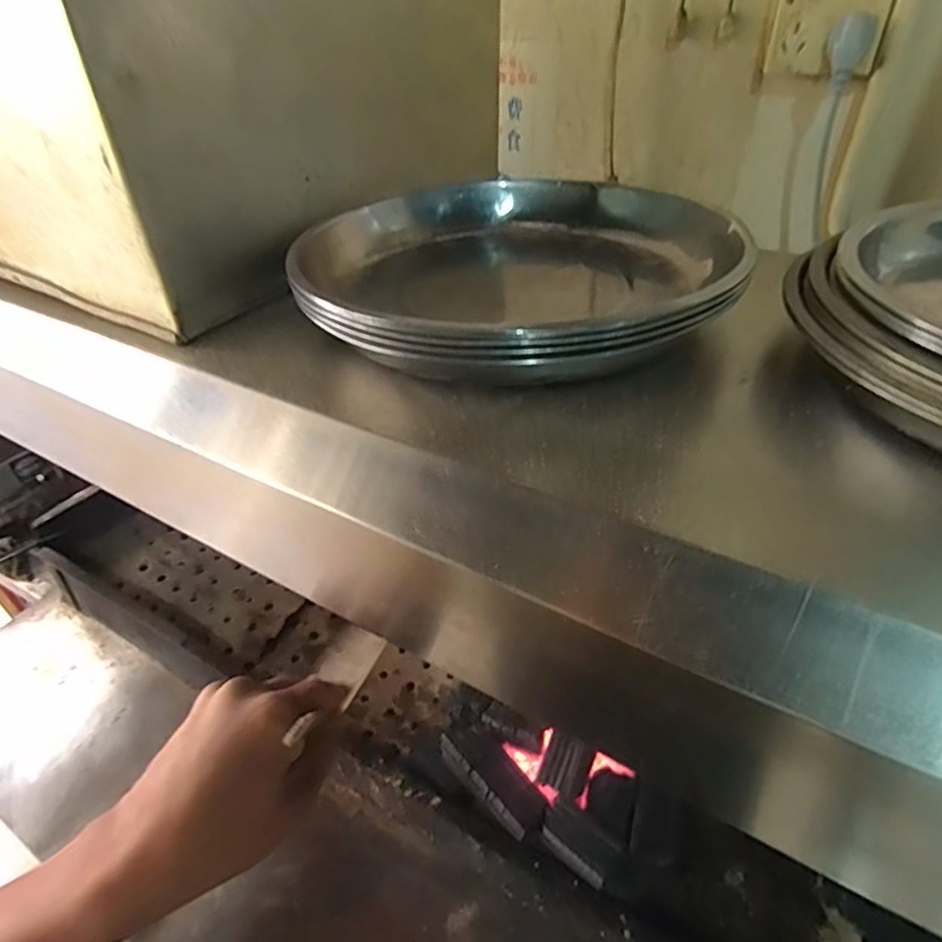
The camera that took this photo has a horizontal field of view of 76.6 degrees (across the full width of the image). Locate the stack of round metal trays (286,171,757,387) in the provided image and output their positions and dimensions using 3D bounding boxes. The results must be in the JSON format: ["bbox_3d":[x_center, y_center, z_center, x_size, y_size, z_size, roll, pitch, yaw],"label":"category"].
[{"bbox_3d":[0.023,-0.111,0.314,0.207,0.044,0.238,8,41,10],"label":"stack of round metal trays"}]

